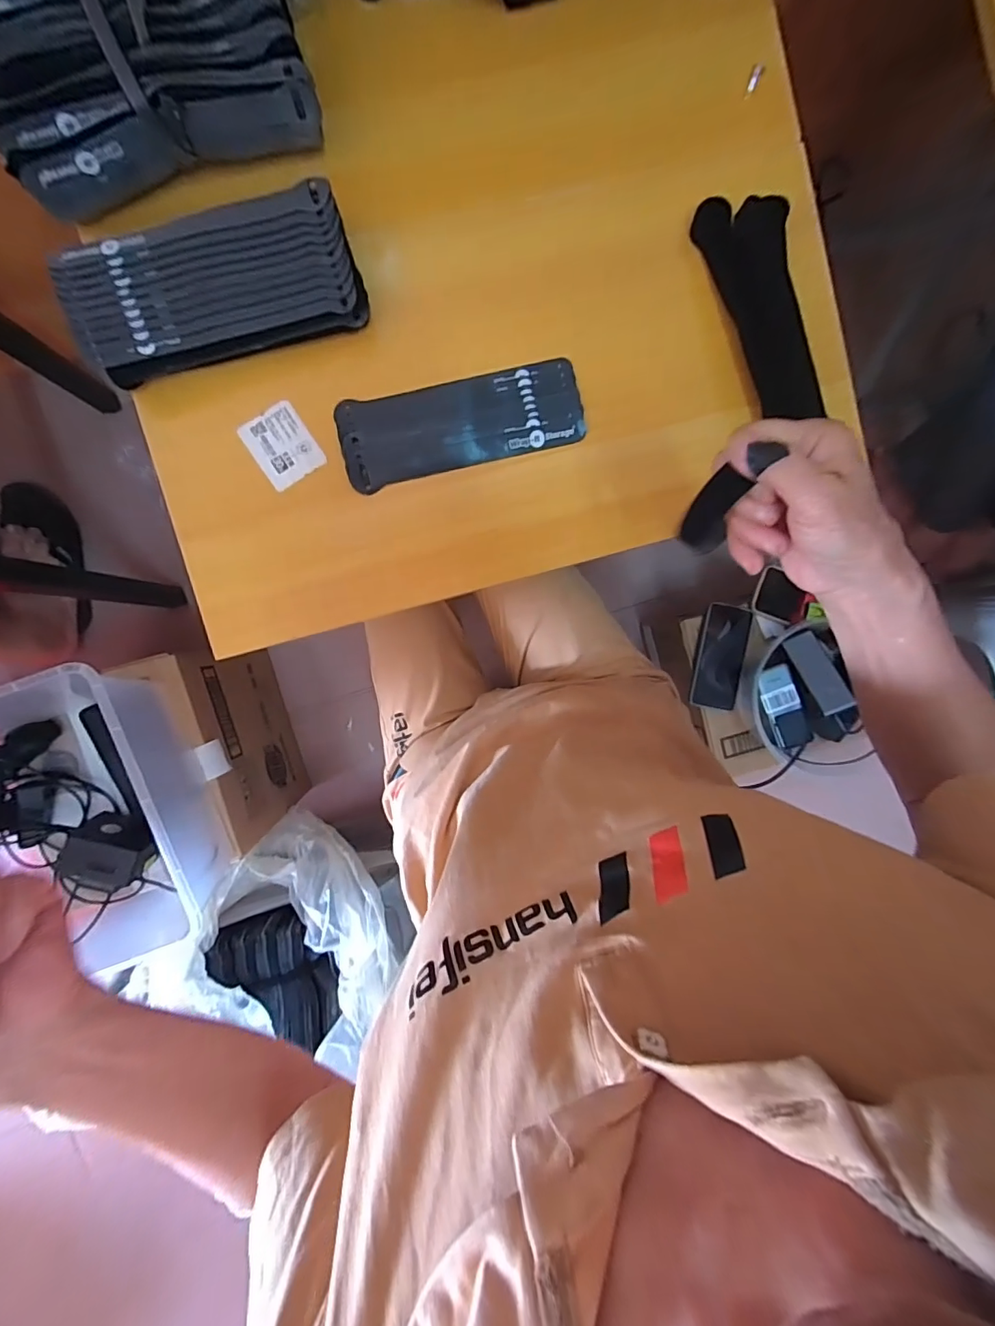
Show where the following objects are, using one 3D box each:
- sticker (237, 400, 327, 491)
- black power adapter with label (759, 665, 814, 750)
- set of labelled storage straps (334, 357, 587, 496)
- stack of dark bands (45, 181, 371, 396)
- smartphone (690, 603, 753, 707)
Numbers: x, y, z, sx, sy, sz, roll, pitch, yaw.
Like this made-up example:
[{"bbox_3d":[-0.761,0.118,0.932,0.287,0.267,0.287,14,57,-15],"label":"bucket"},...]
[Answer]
[{"bbox_3d":[-0.176,-0.178,0.397,0.049,0.004,0.057,-34,98,-5],"label":"sticker"},{"bbox_3d":[0.439,0.066,0.744,0.050,0.022,0.123,-21,94,17],"label":"black power adapter with label"},{"bbox_3d":[-0.029,-0.200,0.404,0.200,0.015,0.069,-13,95,-3],"label":"set of labelled storage straps"},{"bbox_3d":[-0.205,-0.275,0.361,0.199,0.039,0.086,-19,95,-2],"label":"stack of dark bands"},{"bbox_3d":[0.355,-0.009,0.765,0.075,0.016,0.162,8,93,-5],"label":"smartphone"}]

